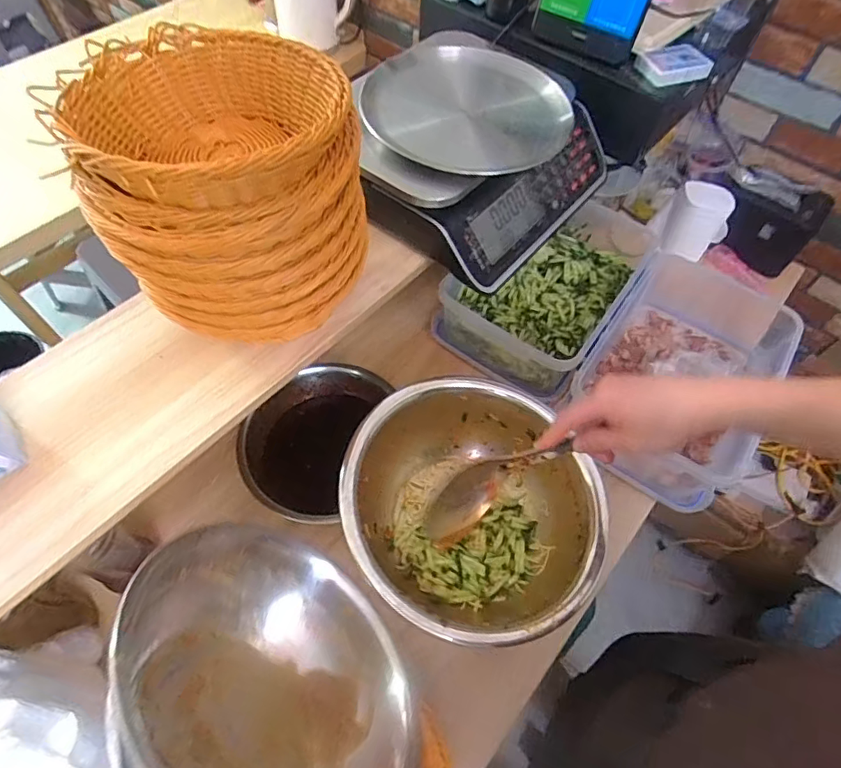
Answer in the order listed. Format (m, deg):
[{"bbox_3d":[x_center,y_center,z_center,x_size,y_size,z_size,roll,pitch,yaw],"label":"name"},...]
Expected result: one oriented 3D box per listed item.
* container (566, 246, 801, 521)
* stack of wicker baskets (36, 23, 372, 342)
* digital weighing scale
[{"bbox_3d":[0.404,-0.020,0.804,0.257,0.130,0.355,32,63,16],"label":"container"},{"bbox_3d":[-0.157,-0.165,0.458,0.207,0.193,0.197,-1,59,-3],"label":"stack of wicker baskets"},{"bbox_3d":[0.071,-0.316,0.664,0.283,0.133,0.332,32,63,16],"label":"digital weighing scale"}]

